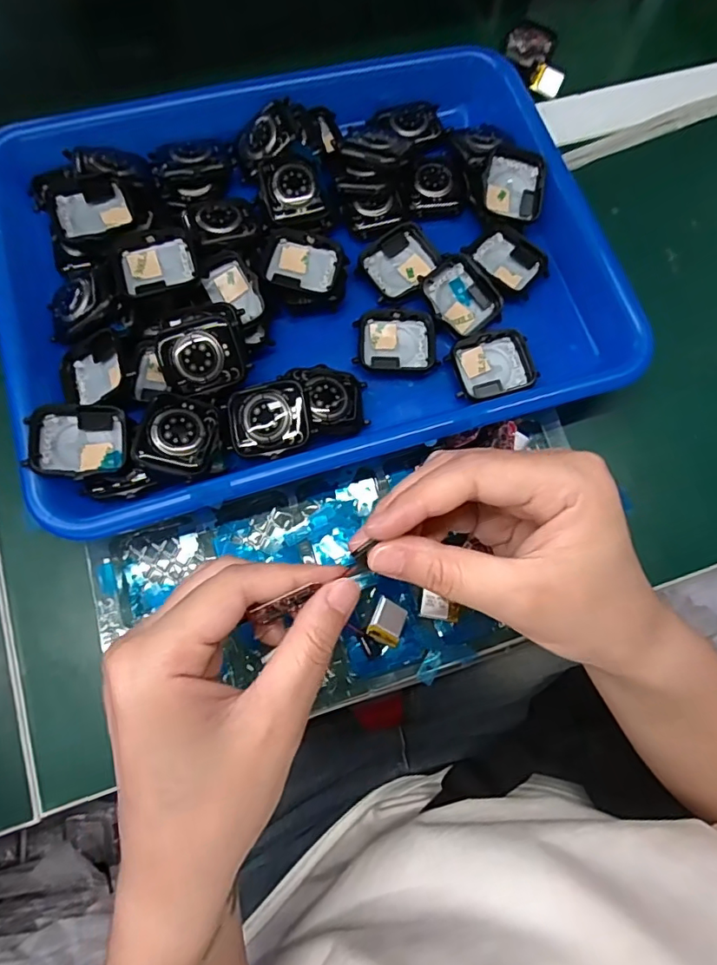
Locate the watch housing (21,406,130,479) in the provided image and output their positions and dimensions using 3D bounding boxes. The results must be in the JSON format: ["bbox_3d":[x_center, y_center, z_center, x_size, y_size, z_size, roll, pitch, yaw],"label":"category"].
[{"bbox_3d":[-0.135,-0.019,0.253,0.042,0.010,0.037,-3,68,-24],"label":"watch housing"}]

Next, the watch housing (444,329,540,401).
[{"bbox_3d":[0.074,-0.065,0.293,0.045,0.011,0.035,-18,75,-7],"label":"watch housing"}]

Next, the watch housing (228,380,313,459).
[{"bbox_3d":[-0.045,-0.031,0.261,0.039,0.012,0.035,-9,74,-4],"label":"watch housing"}]

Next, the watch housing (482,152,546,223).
[{"bbox_3d":[0.092,-0.177,0.313,0.037,0.010,0.041,10,91,-3],"label":"watch housing"}]

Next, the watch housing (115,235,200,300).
[{"bbox_3d":[-0.106,-0.114,0.277,0.040,0.007,0.031,-15,75,-6],"label":"watch housing"}]

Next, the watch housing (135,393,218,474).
[{"bbox_3d":[-0.088,-0.024,0.254,0.034,0.012,0.041,6,74,0],"label":"watch housing"}]

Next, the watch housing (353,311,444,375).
[{"bbox_3d":[0.021,-0.079,0.294,0.044,0.011,0.033,-4,74,-3],"label":"watch housing"}]

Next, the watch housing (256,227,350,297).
[{"bbox_3d":[-0.031,-0.121,0.292,0.044,0.008,0.035,13,74,2],"label":"watch housing"}]

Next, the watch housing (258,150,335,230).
[{"bbox_3d":[-0.037,-0.167,0.301,0.035,0.008,0.044,-18,98,-8],"label":"watch housing"}]

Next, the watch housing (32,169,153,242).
[{"bbox_3d":[-0.143,-0.150,0.283,0.052,0.012,0.043,-20,75,-8],"label":"watch housing"}]

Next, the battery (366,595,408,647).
[{"bbox_3d":[0.015,0.070,0.263,0.017,0.005,0.021,24,74,5],"label":"battery"}]

